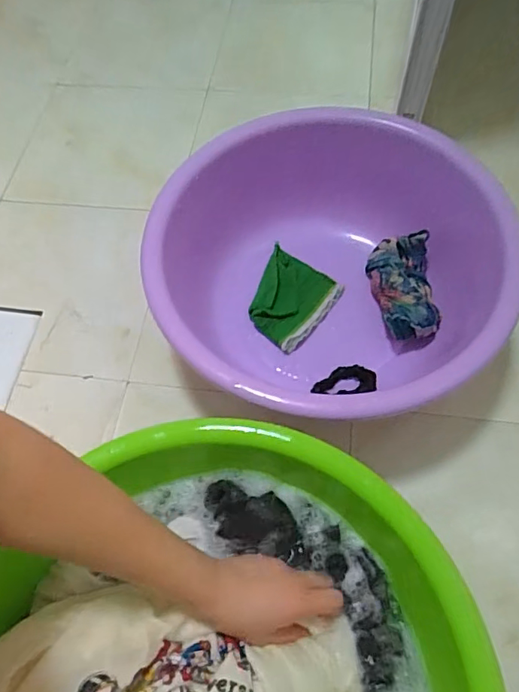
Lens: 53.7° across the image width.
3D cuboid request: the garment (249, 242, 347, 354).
[{"bbox_3d":[0.037,-0.069,0.729,0.121,0.020,0.131,35,68,20],"label":"garment"}]

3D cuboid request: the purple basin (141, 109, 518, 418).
[{"bbox_3d":[0.083,-0.087,0.652,0.412,0.185,0.403,-1,60,2],"label":"purple basin"}]

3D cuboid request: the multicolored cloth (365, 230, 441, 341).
[{"bbox_3d":[0.192,-0.080,0.697,0.078,0.067,0.153,-5,60,0],"label":"multicolored cloth"}]

